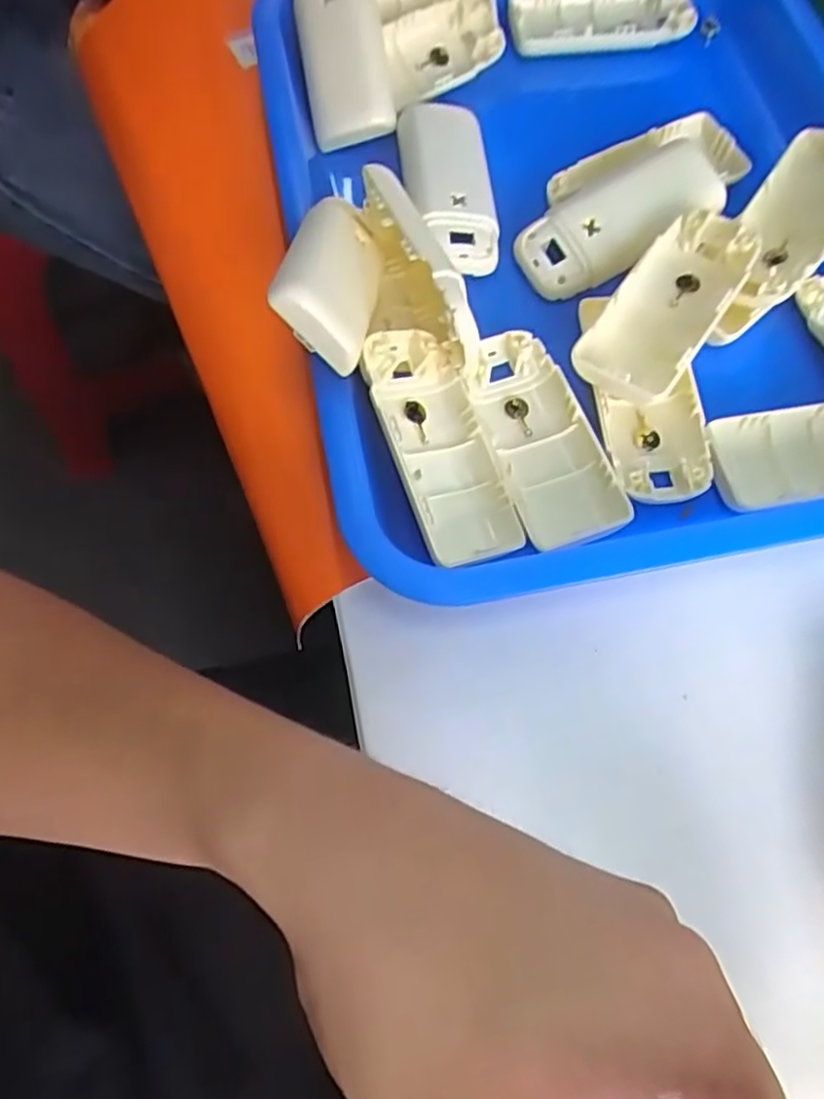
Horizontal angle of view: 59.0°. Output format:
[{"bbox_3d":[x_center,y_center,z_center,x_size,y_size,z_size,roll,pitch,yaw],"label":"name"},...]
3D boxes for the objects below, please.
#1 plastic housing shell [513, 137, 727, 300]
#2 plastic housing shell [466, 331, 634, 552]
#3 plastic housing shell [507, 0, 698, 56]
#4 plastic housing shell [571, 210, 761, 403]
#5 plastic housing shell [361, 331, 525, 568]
[{"bbox_3d":[0.104,-0.165,0.361,0.110,0.021,0.048,-33,73,0],"label":"plastic housing shell"},{"bbox_3d":[0.056,-0.049,0.326,0.045,0.014,0.104,-17,70,-9],"label":"plastic housing shell"},{"bbox_3d":[0.110,-0.320,0.434,0.110,0.017,0.050,-7,69,-5],"label":"plastic housing shell"},{"bbox_3d":[0.117,-0.111,0.334,0.042,0.026,0.106,35,71,11],"label":"plastic housing shell"},{"bbox_3d":[0.011,-0.044,0.307,0.043,0.028,0.103,-18,70,-9],"label":"plastic housing shell"}]

